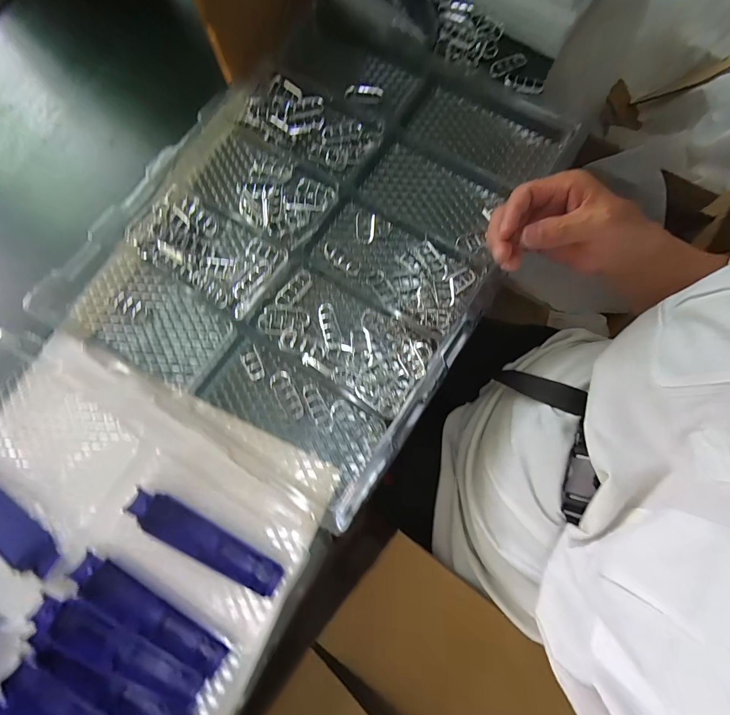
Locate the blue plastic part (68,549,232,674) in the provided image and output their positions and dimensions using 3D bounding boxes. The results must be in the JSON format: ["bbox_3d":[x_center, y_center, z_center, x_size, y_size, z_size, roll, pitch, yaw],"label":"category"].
[{"bbox_3d":[-0.205,0.241,0.325,0.162,0.010,0.033,27,79,6],"label":"blue plastic part"}]

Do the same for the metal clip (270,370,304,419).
[{"bbox_3d":[-0.085,0.041,0.377,0.023,0.004,0.054,-23,78,-4],"label":"metal clip"}]

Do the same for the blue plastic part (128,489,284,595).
[{"bbox_3d":[-0.157,0.179,0.340,0.162,0.013,0.036,24,79,6],"label":"blue plastic part"}]

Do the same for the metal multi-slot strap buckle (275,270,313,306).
[{"bbox_3d":[-0.082,-0.079,0.405,0.020,0.010,0.051,39,81,8],"label":"metal multi-slot strap buckle"}]

